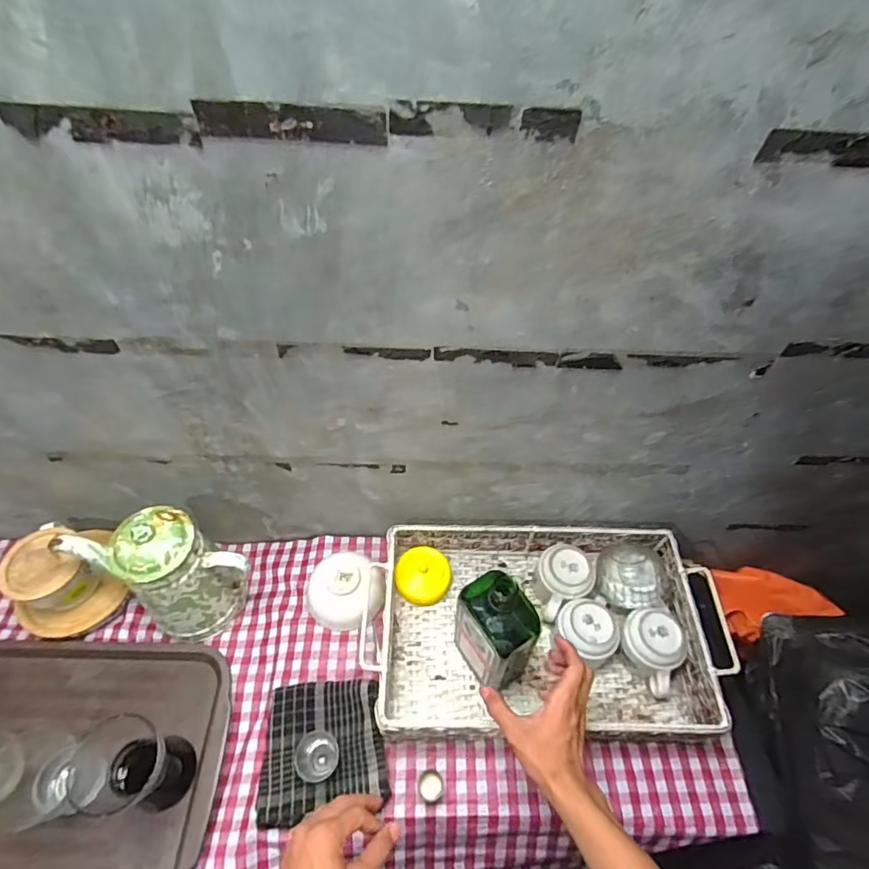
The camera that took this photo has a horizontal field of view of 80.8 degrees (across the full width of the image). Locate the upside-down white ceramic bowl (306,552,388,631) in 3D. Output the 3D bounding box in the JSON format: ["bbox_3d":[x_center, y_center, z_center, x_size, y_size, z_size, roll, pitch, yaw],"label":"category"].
[{"bbox_3d":[-0.128,0.212,0.712,0.097,0.057,0.115,-32,62,-25],"label":"upside-down white ceramic bowl"}]

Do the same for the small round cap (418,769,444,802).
[{"bbox_3d":[-0.004,0.414,0.601,0.030,0.005,0.032,2,53,-3],"label":"small round cap"}]

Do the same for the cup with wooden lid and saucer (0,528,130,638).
[{"bbox_3d":[-0.504,0.204,0.706,0.130,0.111,0.127,2,53,-3],"label":"cup with wooden lid and saucer"}]

